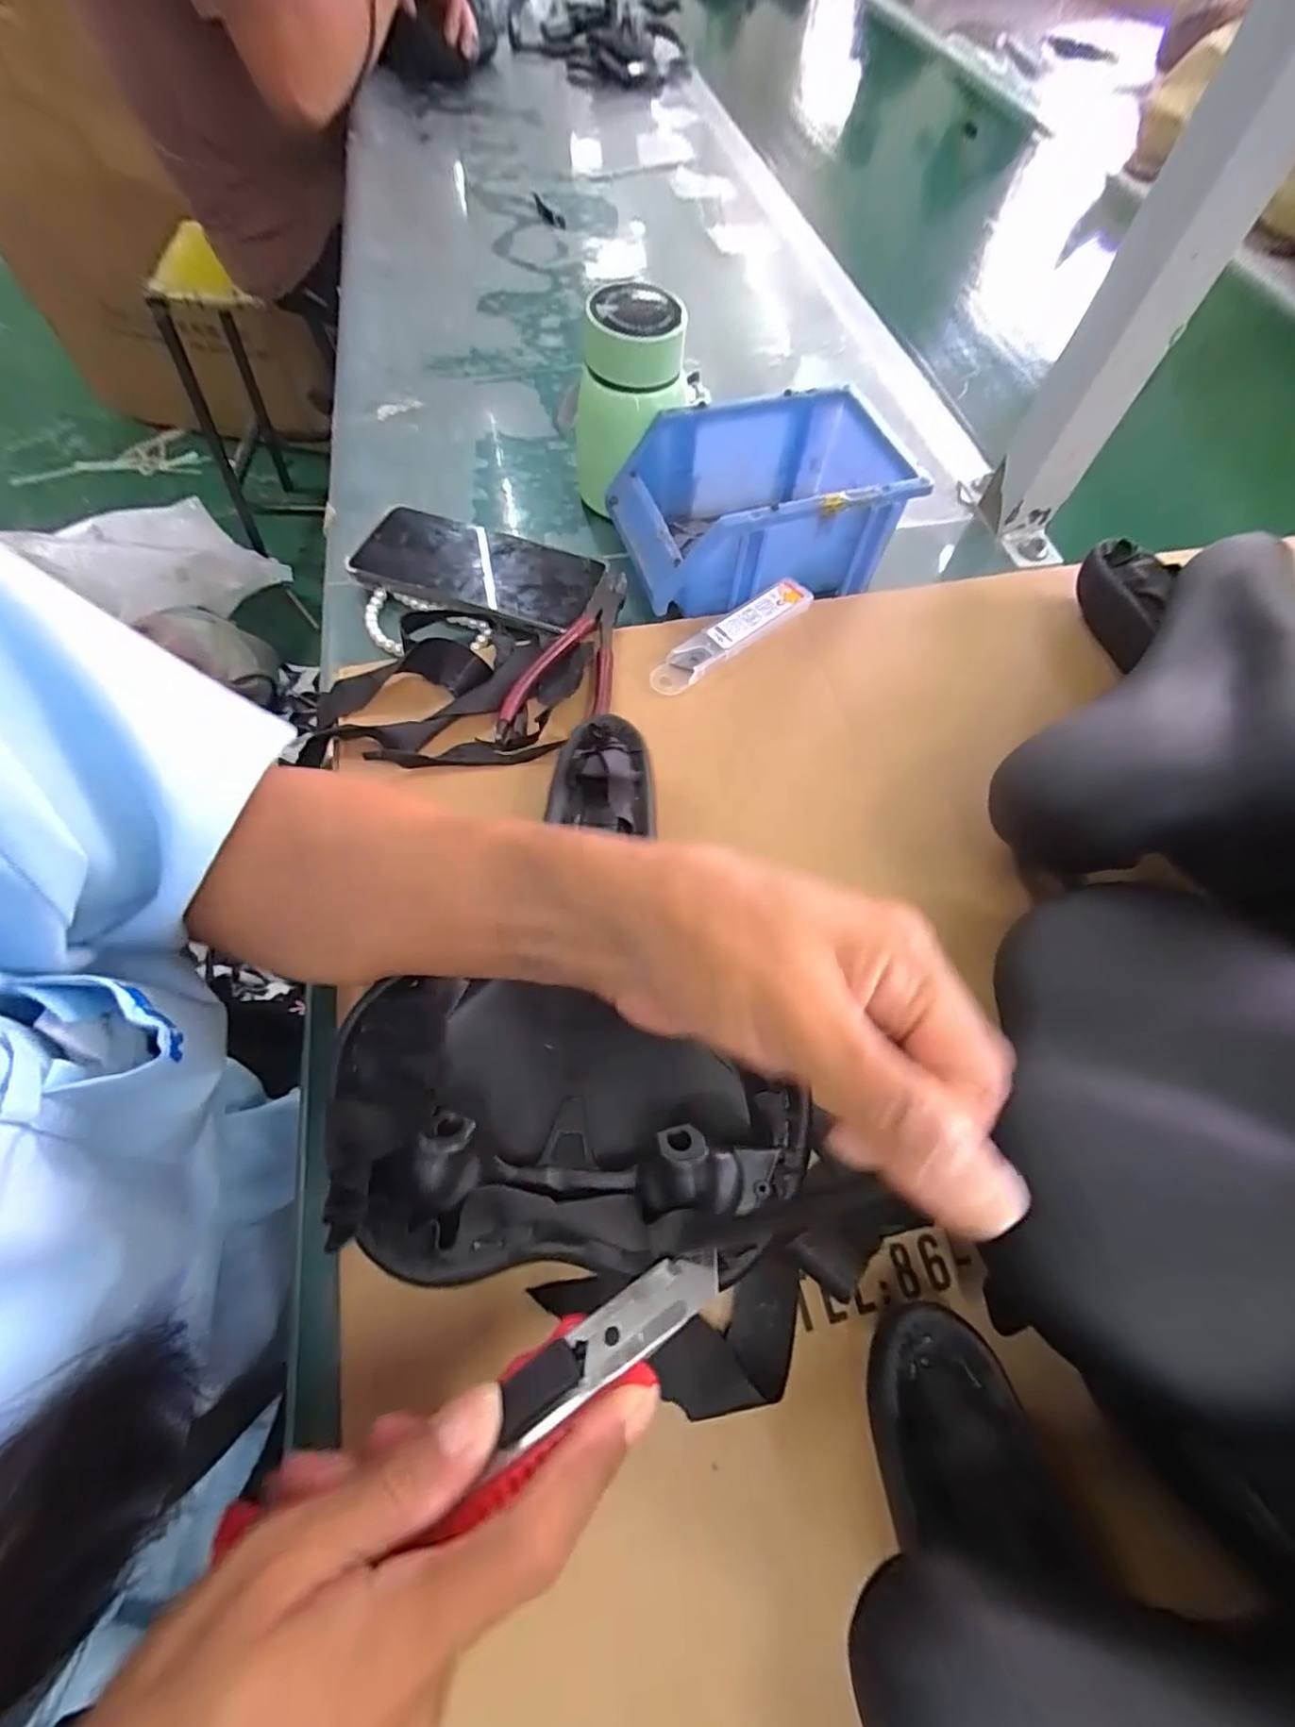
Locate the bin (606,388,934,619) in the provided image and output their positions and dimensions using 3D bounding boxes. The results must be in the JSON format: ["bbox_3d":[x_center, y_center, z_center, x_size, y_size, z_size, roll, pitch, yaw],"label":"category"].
[{"bbox_3d":[0.086,-0.243,0.402,0.203,0.066,0.122,-13,66,-9],"label":"bin"}]

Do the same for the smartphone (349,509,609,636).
[{"bbox_3d":[-0.112,-0.200,0.401,0.157,0.015,0.079,18,65,6],"label":"smartphone"}]

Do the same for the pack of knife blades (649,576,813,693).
[{"bbox_3d":[0.053,-0.146,0.376,0.125,0.013,0.025,-37,71,-18],"label":"pack of knife blades"}]

